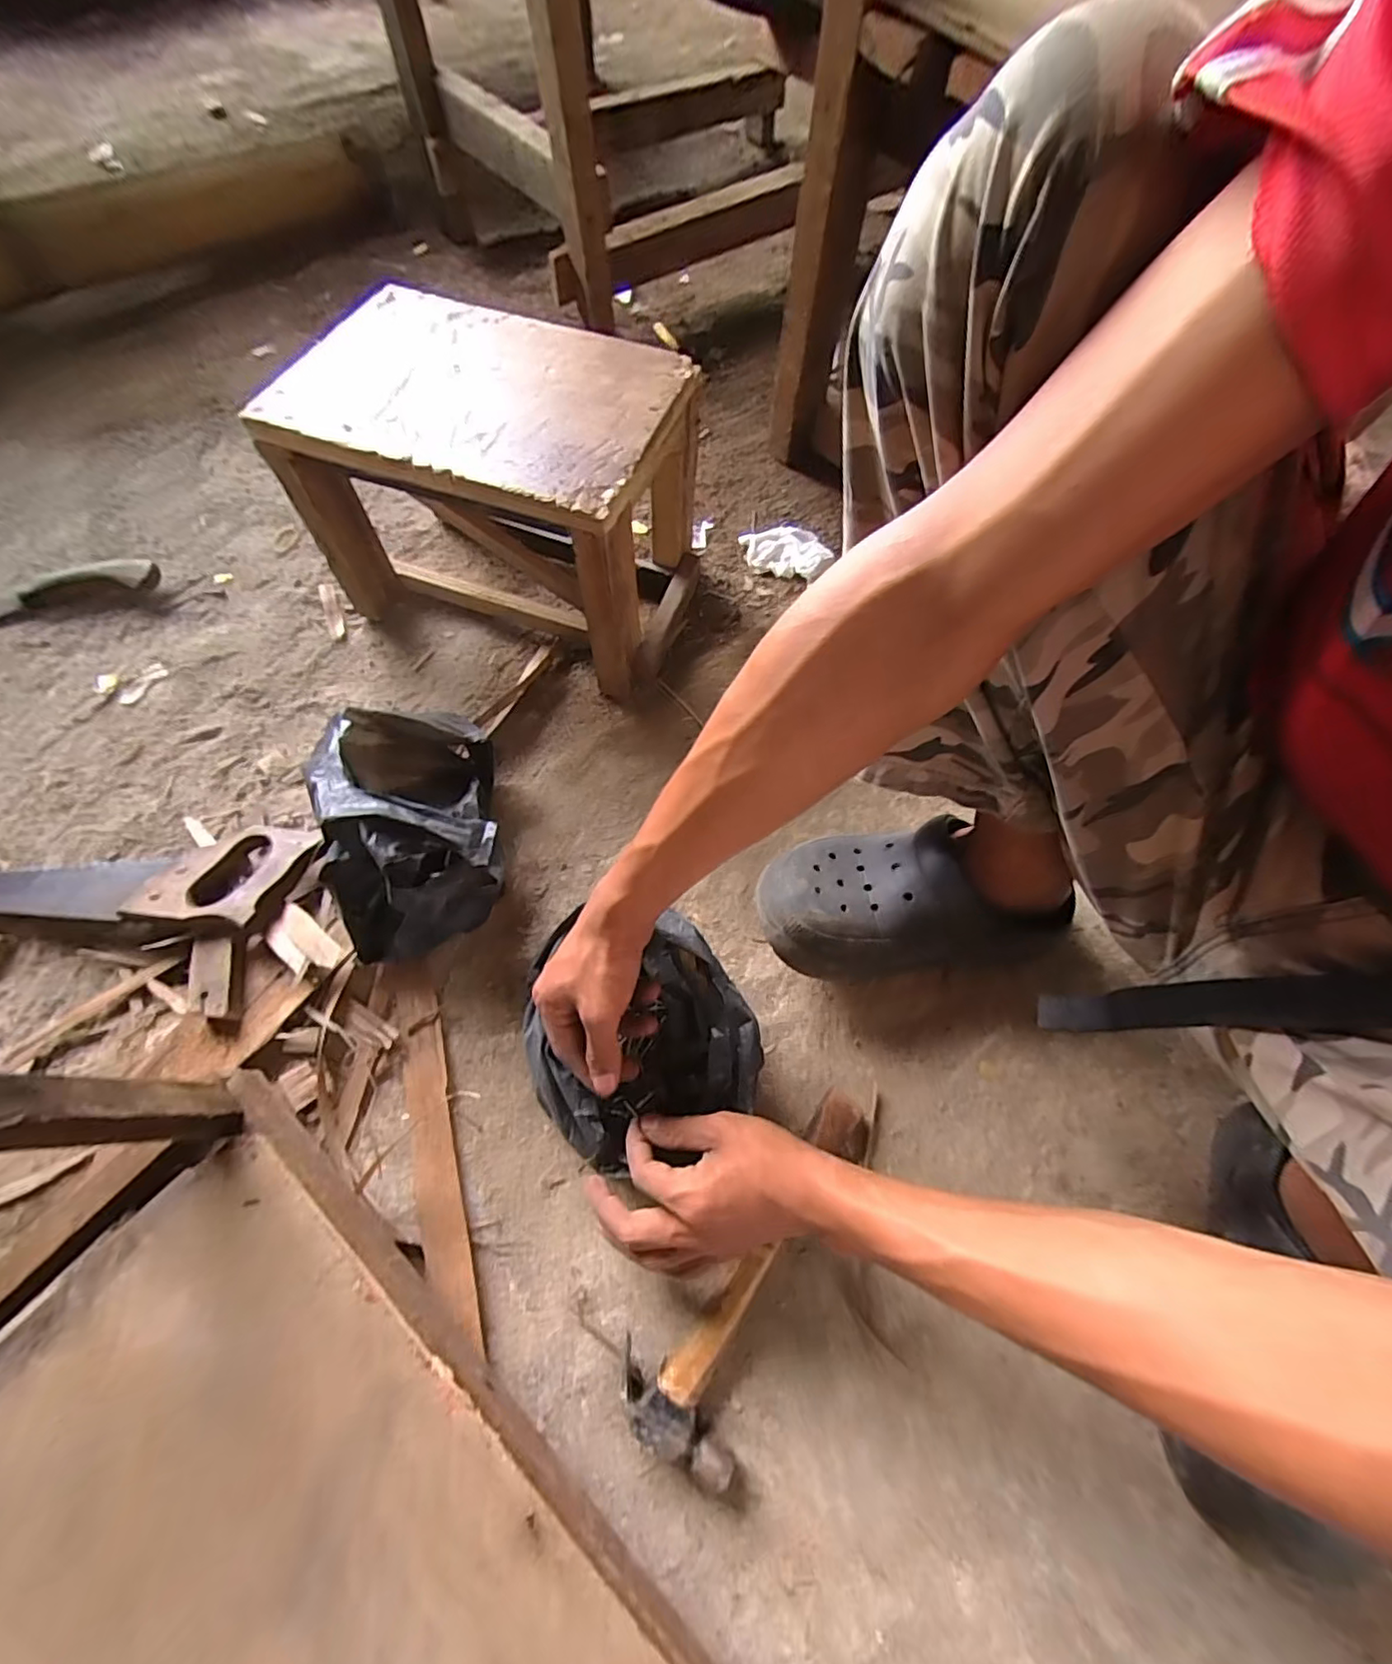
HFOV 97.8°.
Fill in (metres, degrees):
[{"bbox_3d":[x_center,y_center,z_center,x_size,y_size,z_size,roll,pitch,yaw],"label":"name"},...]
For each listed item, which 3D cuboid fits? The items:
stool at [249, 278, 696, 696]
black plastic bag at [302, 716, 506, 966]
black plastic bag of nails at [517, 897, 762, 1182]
[{"bbox_3d":[-0.175,-0.323,0.612,0.349,0.228,0.236,20,66,7],"label":"stool"},{"bbox_3d":[-0.235,-0.012,0.494,0.134,0.112,0.181,-15,67,-9],"label":"black plastic bag"},{"bbox_3d":[-0.045,0.151,0.466,0.158,0.074,0.163,-23,68,-12],"label":"black plastic bag of nails"}]

